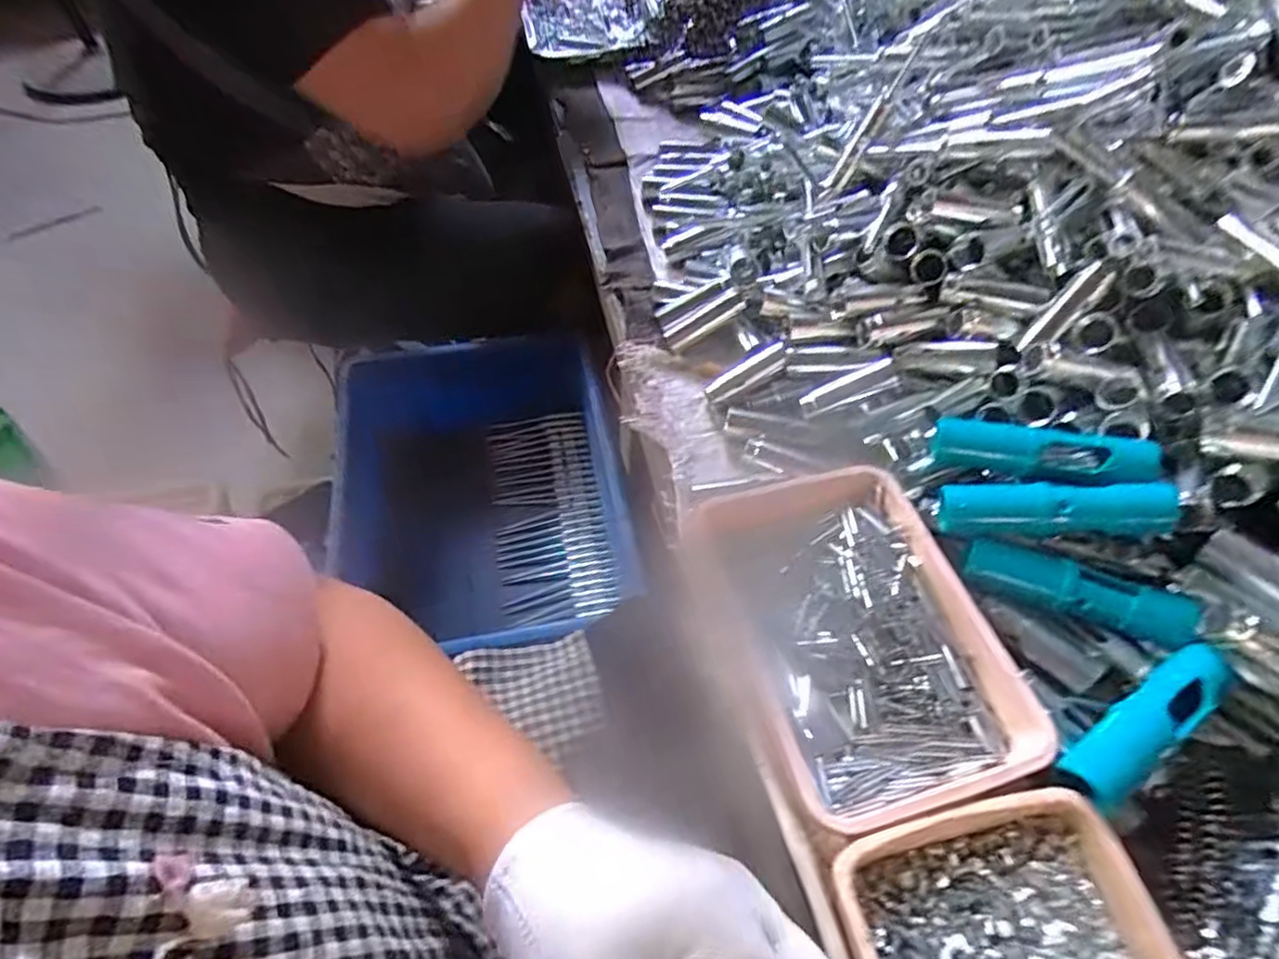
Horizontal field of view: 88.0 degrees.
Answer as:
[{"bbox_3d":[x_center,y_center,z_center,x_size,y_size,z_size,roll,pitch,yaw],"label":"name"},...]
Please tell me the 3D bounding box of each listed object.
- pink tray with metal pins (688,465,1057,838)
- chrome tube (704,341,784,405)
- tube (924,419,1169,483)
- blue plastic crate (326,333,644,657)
[{"bbox_3d":[0.126,0.087,0.395,0.144,0.041,0.207,-16,56,-11],"label":"pink tray with metal pins"},{"bbox_3d":[0.084,-0.081,0.516,0.070,0.012,0.016,-31,59,0],"label":"chrome tube"},{"bbox_3d":[0.249,-0.015,0.411,0.122,0.026,0.027,9,54,22],"label":"tube"},{"bbox_3d":[-0.193,-0.009,0.801,0.333,0.121,0.391,-10,55,-8],"label":"blue plastic crate"}]

